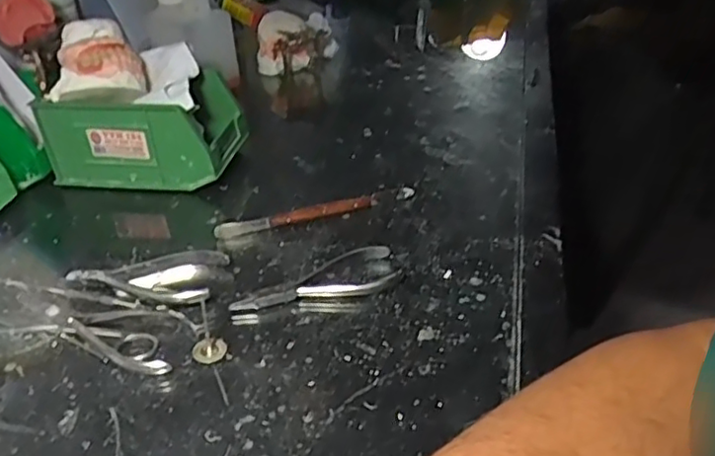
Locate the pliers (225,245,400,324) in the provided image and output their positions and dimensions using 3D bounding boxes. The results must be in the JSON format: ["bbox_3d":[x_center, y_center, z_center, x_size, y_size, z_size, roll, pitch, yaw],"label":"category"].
[{"bbox_3d":[-0.032,0.039,0.471,0.123,0.012,0.042,-10,34,-10],"label":"pliers"}]

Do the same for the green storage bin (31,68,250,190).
[{"bbox_3d":[-0.202,-0.098,0.630,0.166,0.086,0.095,4,34,11],"label":"green storage bin"}]

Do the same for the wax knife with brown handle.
[{"bbox_3d":[-0.035,-0.013,0.549,0.169,0.014,0.013,-12,34,-12],"label":"wax knife with brown handle"}]

